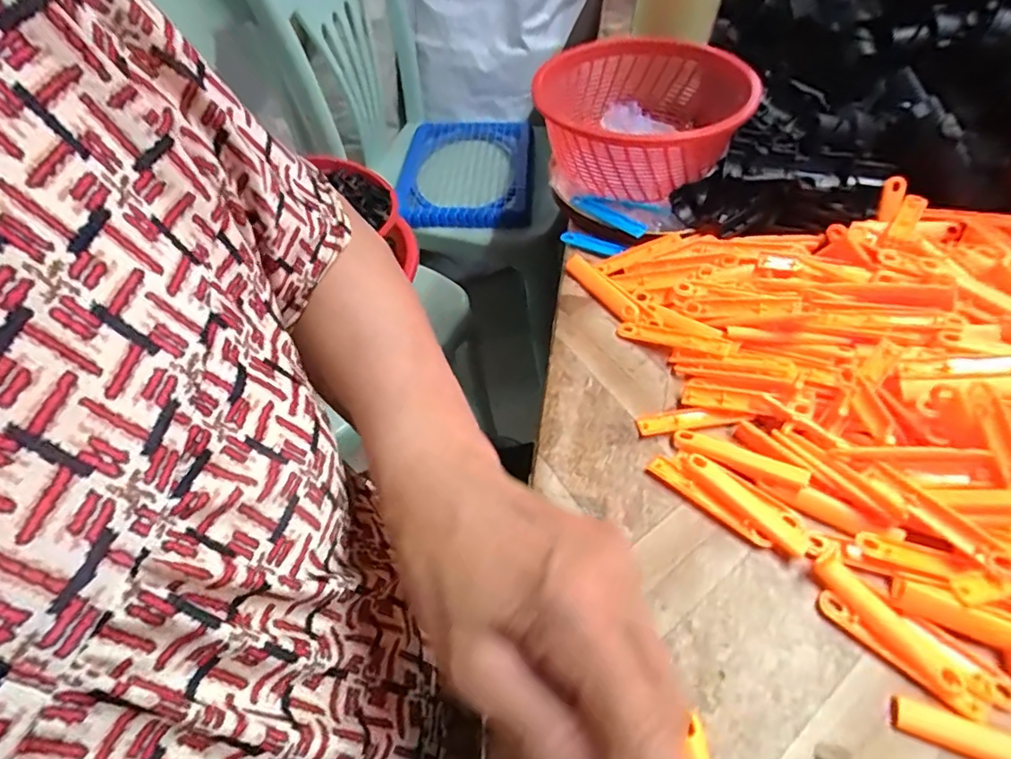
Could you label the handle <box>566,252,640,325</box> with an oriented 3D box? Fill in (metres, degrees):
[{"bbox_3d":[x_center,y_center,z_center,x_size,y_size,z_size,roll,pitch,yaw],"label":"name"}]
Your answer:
[{"bbox_3d":[0.073,-0.072,0.425,0.019,0.004,0.080,-27,55,-17],"label":"handle"}]

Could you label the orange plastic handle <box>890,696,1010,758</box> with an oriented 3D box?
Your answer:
[{"bbox_3d":[0.211,0.158,0.237,0.075,0.010,0.014,17,54,16],"label":"orange plastic handle"}]

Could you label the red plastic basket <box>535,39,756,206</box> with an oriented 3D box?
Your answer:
[{"bbox_3d":[0.124,-0.232,0.485,0.162,0.078,0.197,22,56,19],"label":"red plastic basket"}]

